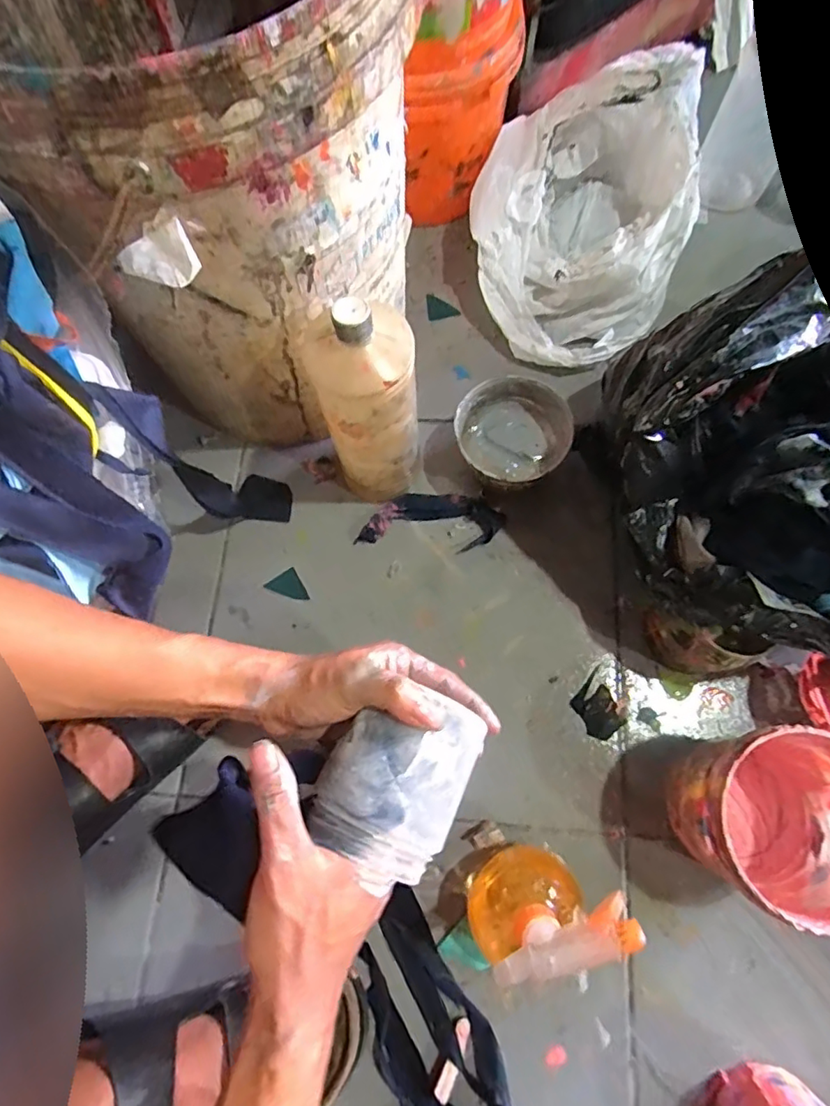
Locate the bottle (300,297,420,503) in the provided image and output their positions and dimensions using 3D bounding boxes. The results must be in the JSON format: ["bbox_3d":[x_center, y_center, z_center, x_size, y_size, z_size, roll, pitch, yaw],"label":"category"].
[{"bbox_3d":[-0.040,-0.123,0.488,0.083,0.241,0.073,-12,72,-2],"label":"bottle"}]

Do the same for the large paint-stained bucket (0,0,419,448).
[{"bbox_3d":[-0.150,-0.303,0.458,0.286,0.345,0.311,-1,72,2],"label":"large paint-stained bucket"}]

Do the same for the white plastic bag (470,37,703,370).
[{"bbox_3d":[0.186,-0.386,0.622,0.234,0.136,0.337,17,74,7],"label":"white plastic bag"}]

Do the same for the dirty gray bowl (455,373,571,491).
[{"bbox_3d":[0.103,-0.122,0.566,0.109,0.064,0.100,-1,72,2],"label":"dirty gray bowl"}]

